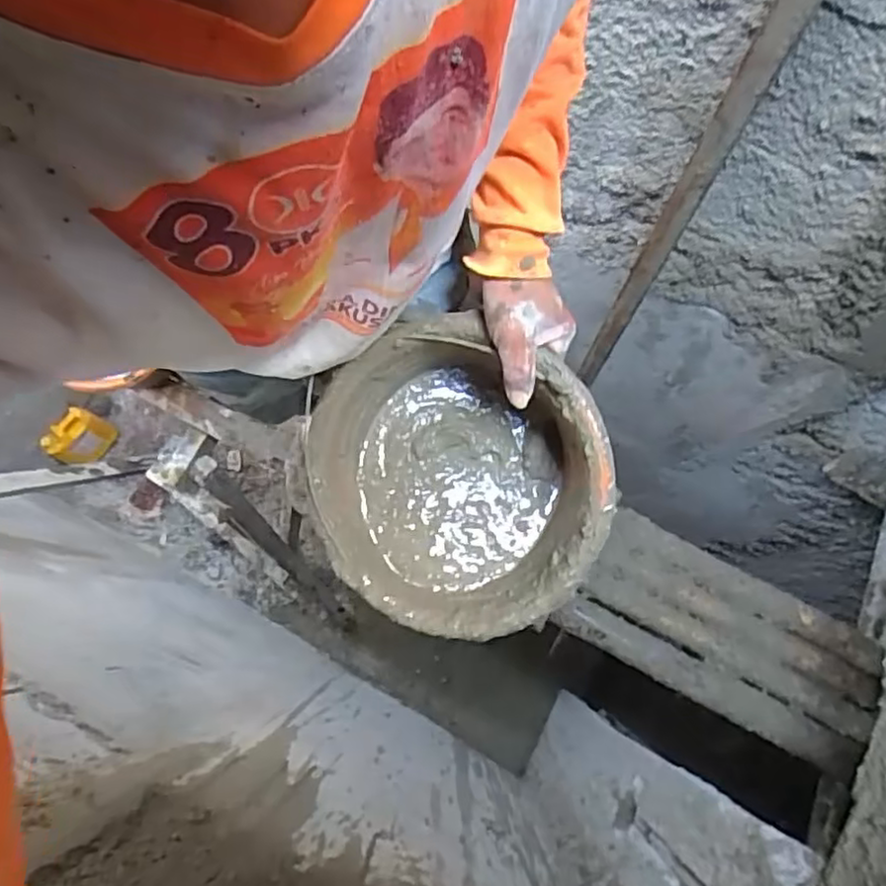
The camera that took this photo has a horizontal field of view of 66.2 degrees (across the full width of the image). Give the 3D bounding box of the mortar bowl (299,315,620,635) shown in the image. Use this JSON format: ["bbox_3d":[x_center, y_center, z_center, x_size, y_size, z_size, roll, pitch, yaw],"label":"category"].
[{"bbox_3d":[0.010,0.035,0.571,0.226,0.133,0.241,-30,79,-7],"label":"mortar bowl"}]

